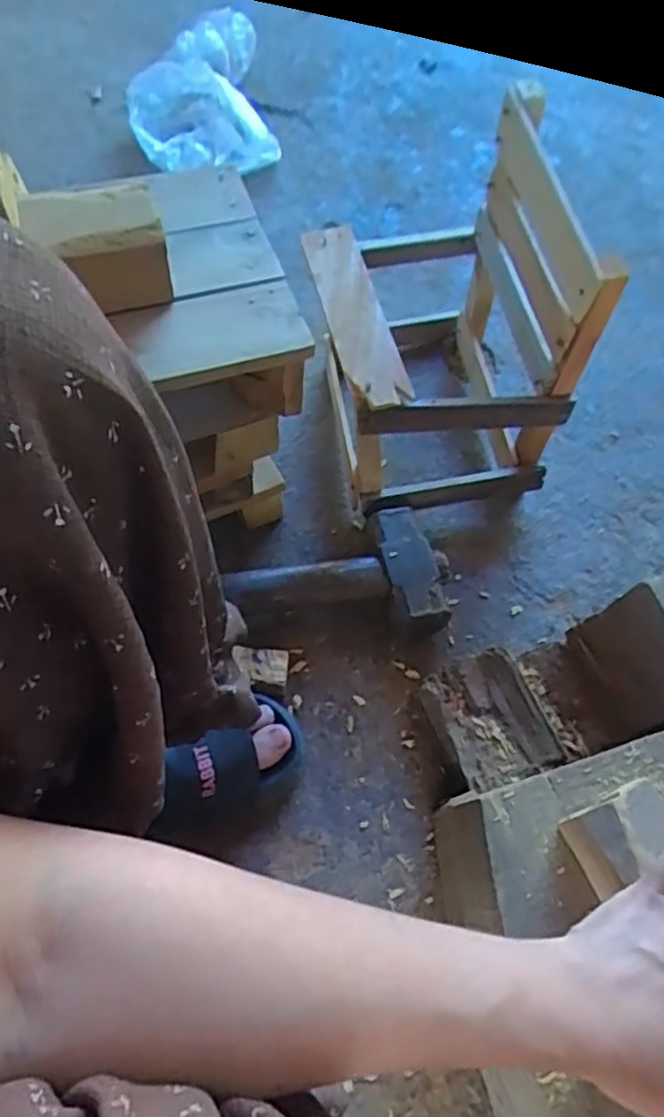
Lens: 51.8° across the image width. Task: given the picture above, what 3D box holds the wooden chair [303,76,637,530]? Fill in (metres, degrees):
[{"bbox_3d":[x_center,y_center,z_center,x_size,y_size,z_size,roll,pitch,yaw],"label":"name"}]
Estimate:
[{"bbox_3d":[0.094,-0.214,0.646,0.196,0.270,0.254,-9,63,-7],"label":"wooden chair"}]

